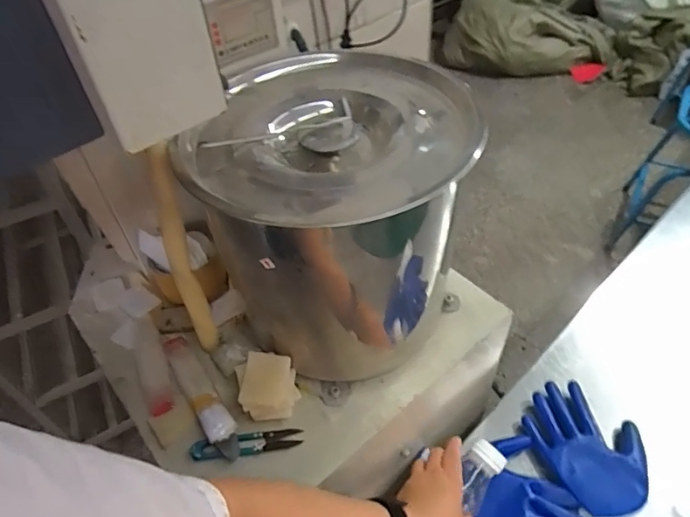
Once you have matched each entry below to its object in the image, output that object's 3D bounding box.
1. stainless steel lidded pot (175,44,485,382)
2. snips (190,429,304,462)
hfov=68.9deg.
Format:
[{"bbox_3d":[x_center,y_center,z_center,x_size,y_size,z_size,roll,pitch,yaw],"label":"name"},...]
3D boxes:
[{"bbox_3d":[-0.004,-0.030,0.512,0.233,0.247,0.234,-3,47,3],"label":"stainless steel lidded pot"},{"bbox_3d":[-0.097,0.183,0.497,0.107,0.008,0.022,-10,47,-5],"label":"snips"}]

